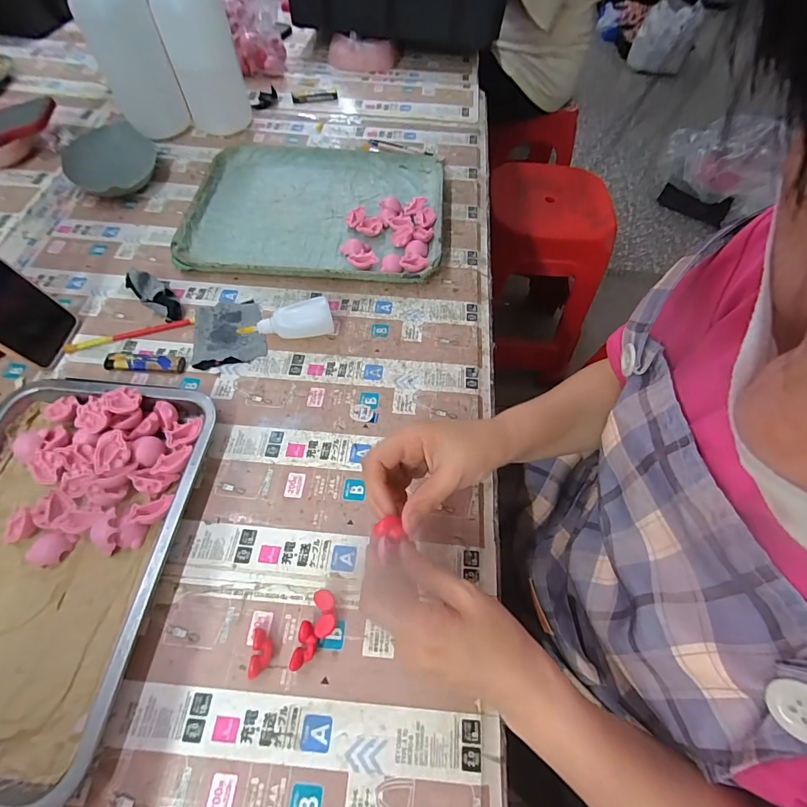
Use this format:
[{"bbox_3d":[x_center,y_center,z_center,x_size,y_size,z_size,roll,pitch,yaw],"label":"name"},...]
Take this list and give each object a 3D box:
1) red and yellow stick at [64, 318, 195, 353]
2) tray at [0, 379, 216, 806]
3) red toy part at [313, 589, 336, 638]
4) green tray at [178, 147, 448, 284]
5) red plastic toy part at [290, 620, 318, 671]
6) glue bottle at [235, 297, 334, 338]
[{"bbox_3d":[-0.311,-0.080,0.462,0.135,0.005,0.014,-16,61,-9],"label":"red and yellow stick"},{"bbox_3d":[-0.308,0.117,0.332,0.230,0.031,0.306,6,58,1],"label":"tray"},{"bbox_3d":[-0.060,0.161,0.312,0.016,0.014,0.032,-7,59,-7],"label":"red toy part"},{"bbox_3d":[-0.117,-0.274,0.562,0.335,0.019,0.262,4,58,0],"label":"green tray"},{"bbox_3d":[-0.072,0.181,0.301,0.016,0.013,0.030,10,59,3],"label":"red plastic toy part"},{"bbox_3d":[-0.132,-0.090,0.455,0.100,0.022,0.040,-12,60,-10],"label":"glue bottle"}]

